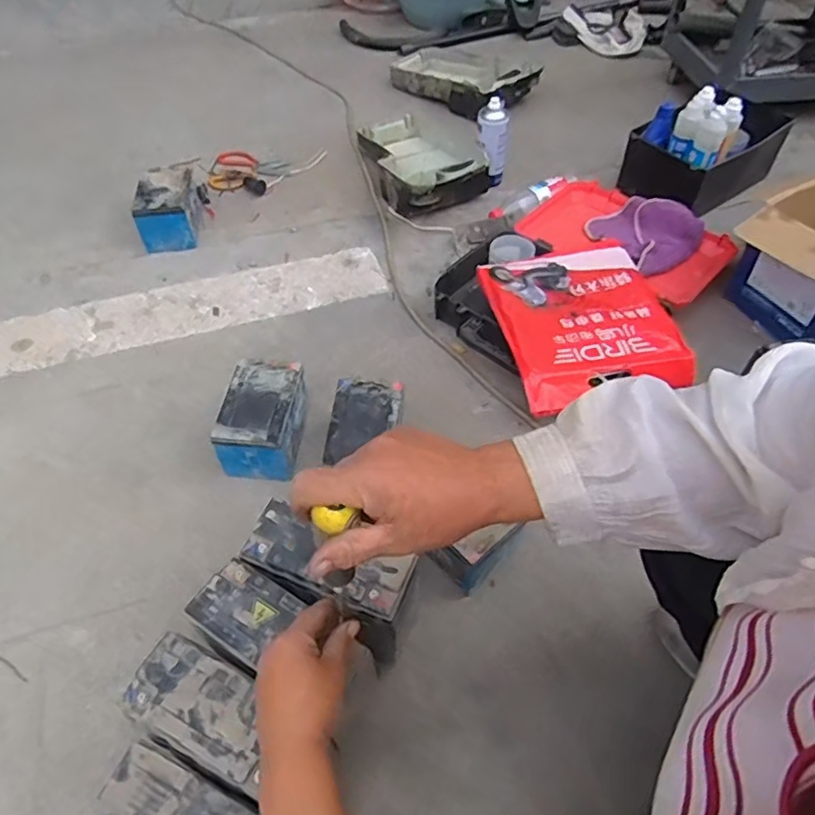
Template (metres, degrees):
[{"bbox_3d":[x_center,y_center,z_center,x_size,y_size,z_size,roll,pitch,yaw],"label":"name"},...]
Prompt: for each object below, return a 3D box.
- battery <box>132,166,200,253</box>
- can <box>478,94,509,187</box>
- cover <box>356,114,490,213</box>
[{"bbox_3d":[-0.491,-0.409,1.252,0.104,0.101,0.167,-5,52,-3],"label":"battery"},{"bbox_3d":[0.186,-0.564,1.299,0.054,0.176,0.050,-5,32,3],"label":"can"},{"bbox_3d":[0.033,-0.567,1.357,0.229,0.100,0.401,-15,53,-10],"label":"cover"}]

